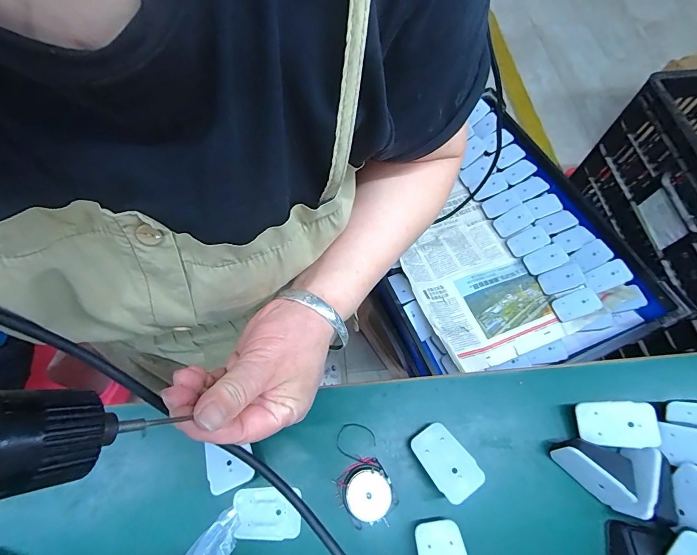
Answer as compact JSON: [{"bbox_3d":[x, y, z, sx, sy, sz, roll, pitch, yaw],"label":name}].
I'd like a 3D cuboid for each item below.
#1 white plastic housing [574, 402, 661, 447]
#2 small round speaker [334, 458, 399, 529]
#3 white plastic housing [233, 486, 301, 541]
[{"bbox_3d":[0.281,0.153,0.371,0.070,0.006,0.045,-11,77,23],"label":"white plastic housing"},{"bbox_3d":[0.018,0.216,0.359,0.051,0.033,0.050,-27,67,-12],"label":"small round speaker"},{"bbox_3d":[-0.082,0.242,0.363,0.065,0.007,0.045,-2,64,0],"label":"white plastic housing"}]

